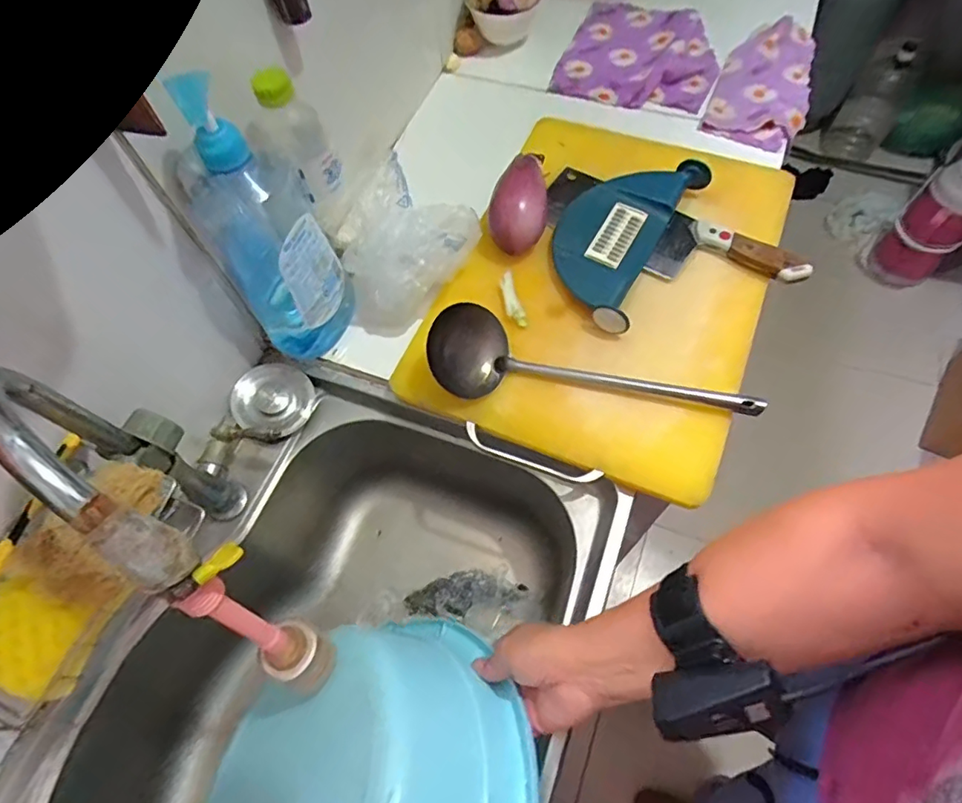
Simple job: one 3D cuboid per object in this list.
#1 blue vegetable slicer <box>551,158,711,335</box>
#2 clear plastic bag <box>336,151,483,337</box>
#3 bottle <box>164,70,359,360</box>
[{"bbox_3d":[0.151,-0.192,0.613,0.120,0.030,0.232,26,68,16],"label":"blue vegetable slicer"},{"bbox_3d":[-0.082,-0.152,0.580,0.108,0.118,0.129,32,70,18],"label":"clear plastic bag"},{"bbox_3d":[-0.189,-0.148,0.505,0.070,0.278,0.101,38,71,20],"label":"bottle"}]

